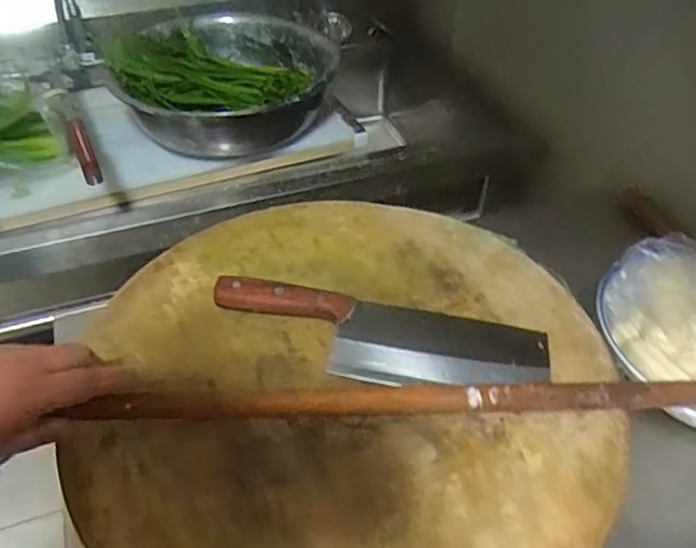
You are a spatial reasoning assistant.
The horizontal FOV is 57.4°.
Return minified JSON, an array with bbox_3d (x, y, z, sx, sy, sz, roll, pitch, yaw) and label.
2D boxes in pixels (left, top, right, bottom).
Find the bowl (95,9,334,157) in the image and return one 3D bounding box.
[{"bbox_3d":[-0.204,-0.322,1.034,0.329,0.109,0.353,1,43,0],"label":"bowl"}]

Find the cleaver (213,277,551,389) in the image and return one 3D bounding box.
[{"bbox_3d":[0.024,0.049,0.562,0.300,0.029,0.095,11,44,10],"label":"cleaver"}]

